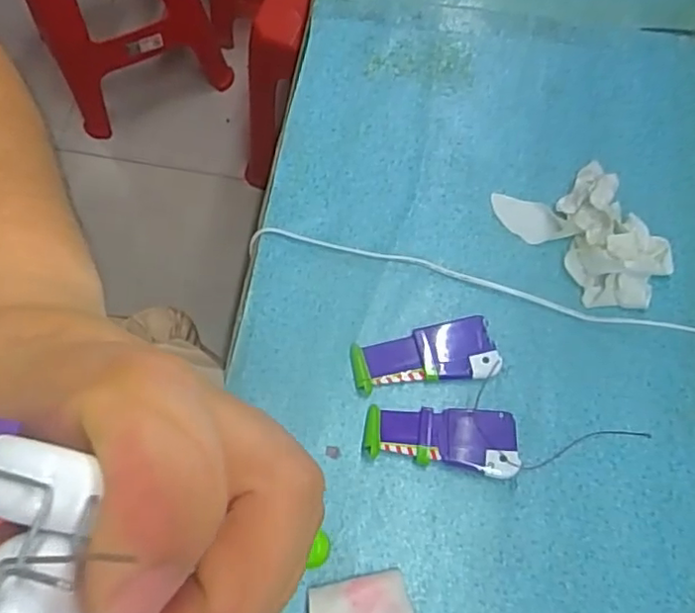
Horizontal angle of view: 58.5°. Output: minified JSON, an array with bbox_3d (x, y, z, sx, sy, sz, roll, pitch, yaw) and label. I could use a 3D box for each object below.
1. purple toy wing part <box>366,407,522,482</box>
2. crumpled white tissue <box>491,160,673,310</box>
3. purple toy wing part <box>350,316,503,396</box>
[{"bbox_3d":[0.073,0.105,0.488,0.116,0.022,0.051,3,71,1],"label":"purple toy wing part"},{"bbox_3d":[0.214,-0.071,0.537,0.099,0.043,0.155,-36,75,-11],"label":"crumpled white tissue"},{"bbox_3d":[0.063,0.042,0.514,0.117,0.014,0.048,-9,71,-3],"label":"purple toy wing part"}]

